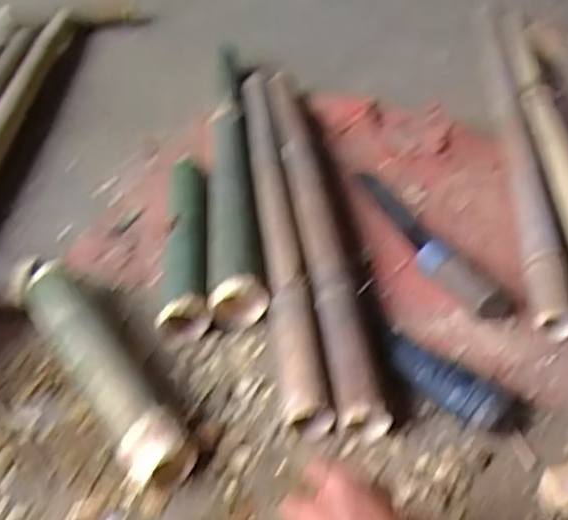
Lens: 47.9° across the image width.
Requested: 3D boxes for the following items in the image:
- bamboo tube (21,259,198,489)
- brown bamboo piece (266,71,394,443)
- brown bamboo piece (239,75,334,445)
[{"bbox_3d":[-0.172,0.100,0.600,0.055,0.059,0.284,-25,46,-28],"label":"bamboo tube"},{"bbox_3d":[0.031,-0.081,0.793,0.046,0.055,0.680,-6,41,-5],"label":"brown bamboo piece"},{"bbox_3d":[-0.012,-0.071,0.798,0.047,0.049,0.651,-3,40,-6],"label":"brown bamboo piece"}]

